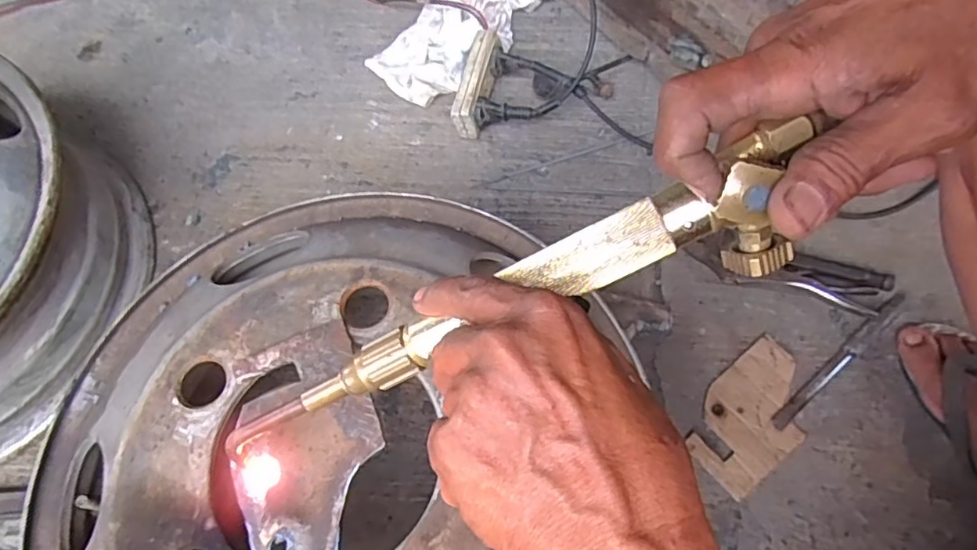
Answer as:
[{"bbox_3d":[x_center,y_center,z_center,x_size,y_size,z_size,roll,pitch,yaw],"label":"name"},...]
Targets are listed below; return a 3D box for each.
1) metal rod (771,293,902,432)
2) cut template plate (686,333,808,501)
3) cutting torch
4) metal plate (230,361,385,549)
[{"bbox_3d":[0.355,0.082,0.596,0.205,0.012,0.015,-39,70,-14],"label":"metal rod"},{"bbox_3d":[0.257,0.136,0.578,0.142,0.006,0.088,-39,73,-15],"label":"cut template plate"},{"bbox_3d":[-0.001,0.023,0.277,0.305,0.054,0.045,-26,65,15],"label":"cutting torch"},{"bbox_3d":[-0.110,0.120,0.373,0.092,0.008,0.114,-20,66,-6],"label":"metal plate"}]

